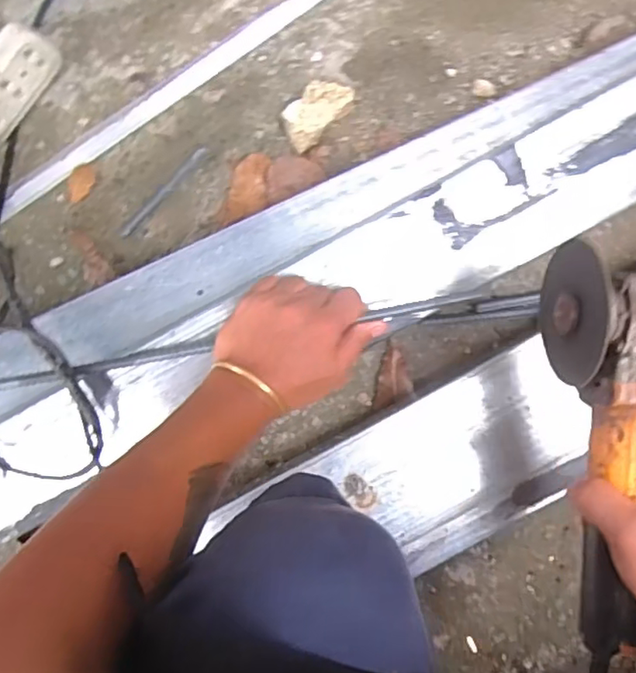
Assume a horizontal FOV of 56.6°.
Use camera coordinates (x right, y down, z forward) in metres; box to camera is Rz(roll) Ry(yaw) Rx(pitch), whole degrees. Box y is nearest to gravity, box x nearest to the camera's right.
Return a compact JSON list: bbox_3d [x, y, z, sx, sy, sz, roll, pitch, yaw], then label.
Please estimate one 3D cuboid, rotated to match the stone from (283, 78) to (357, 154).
[{"bbox_3d":[-0.004,-0.238,0.625,0.051,0.024,0.079,43,88,1],"label":"stone"}]

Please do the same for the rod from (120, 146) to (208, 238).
[{"bbox_3d":[-0.165,-0.155,0.631,0.012,0.010,0.126,41,88,0],"label":"rod"}]

